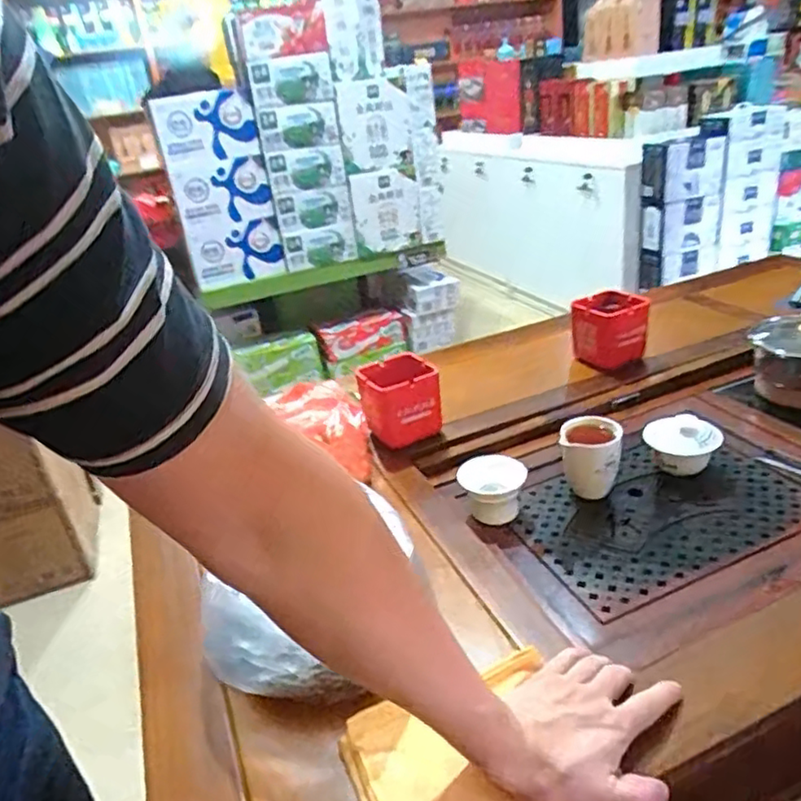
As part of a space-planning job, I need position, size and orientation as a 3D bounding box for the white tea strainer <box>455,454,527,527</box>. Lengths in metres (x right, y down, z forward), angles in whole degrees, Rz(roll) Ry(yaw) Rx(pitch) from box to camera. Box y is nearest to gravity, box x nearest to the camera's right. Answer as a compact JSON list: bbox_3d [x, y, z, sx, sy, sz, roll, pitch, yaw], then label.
[{"bbox_3d":[0.115,0.105,0.787,0.073,0.051,0.067,-6,26,3],"label":"white tea strainer"}]

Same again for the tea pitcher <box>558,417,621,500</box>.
[{"bbox_3d":[0.232,0.074,0.791,0.071,0.083,0.067,4,29,23],"label":"tea pitcher"}]

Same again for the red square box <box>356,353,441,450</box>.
[{"bbox_3d":[0.002,0.000,0.908,0.102,0.092,0.098,-19,28,-21],"label":"red square box"}]

